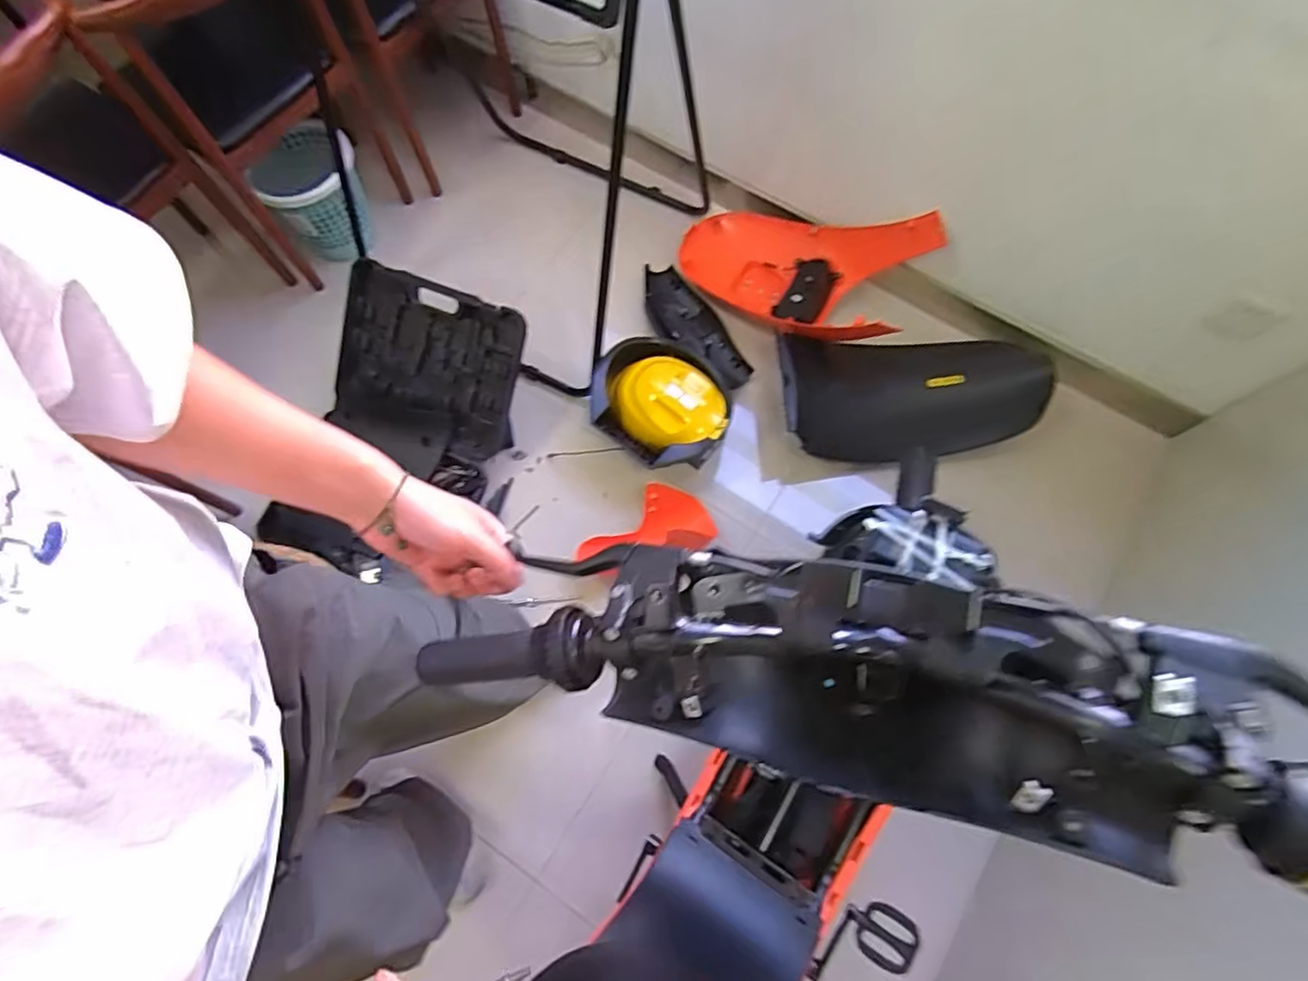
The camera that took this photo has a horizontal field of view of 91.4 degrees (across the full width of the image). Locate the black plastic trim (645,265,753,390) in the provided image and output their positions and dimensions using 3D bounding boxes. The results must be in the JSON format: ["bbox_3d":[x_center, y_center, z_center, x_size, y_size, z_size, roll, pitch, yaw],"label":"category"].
[{"bbox_3d":[0.096,-0.386,1.518,0.119,0.068,0.359,-37,75,-11],"label":"black plastic trim"}]

